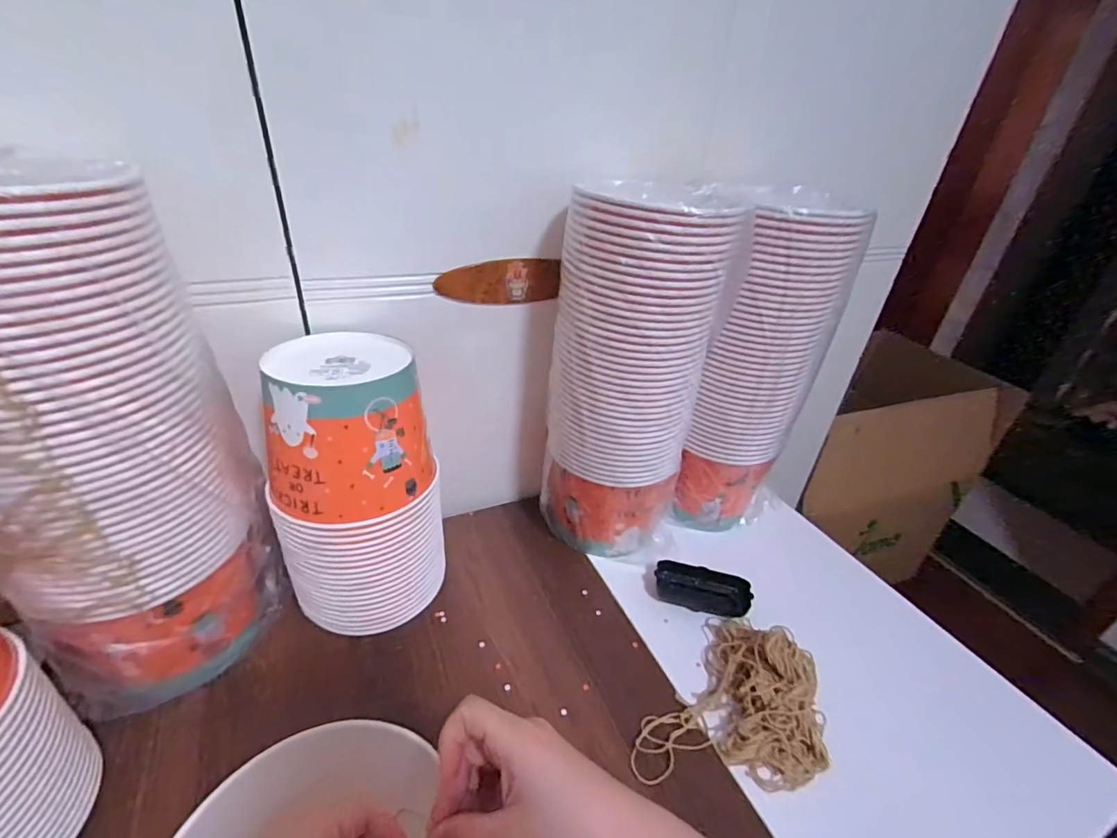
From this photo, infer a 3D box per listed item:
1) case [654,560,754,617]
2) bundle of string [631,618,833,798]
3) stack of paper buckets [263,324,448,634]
[{"bbox_3d":[0.172,0.202,0.594,0.108,0.028,0.051,14,34,14],"label":"case"},{"bbox_3d":[0.178,0.265,0.460,0.141,0.070,0.201,26,38,29],"label":"bundle of string"},{"bbox_3d":[-0.200,0.075,0.507,0.142,0.278,0.149,4,33,-2],"label":"stack of paper buckets"}]

